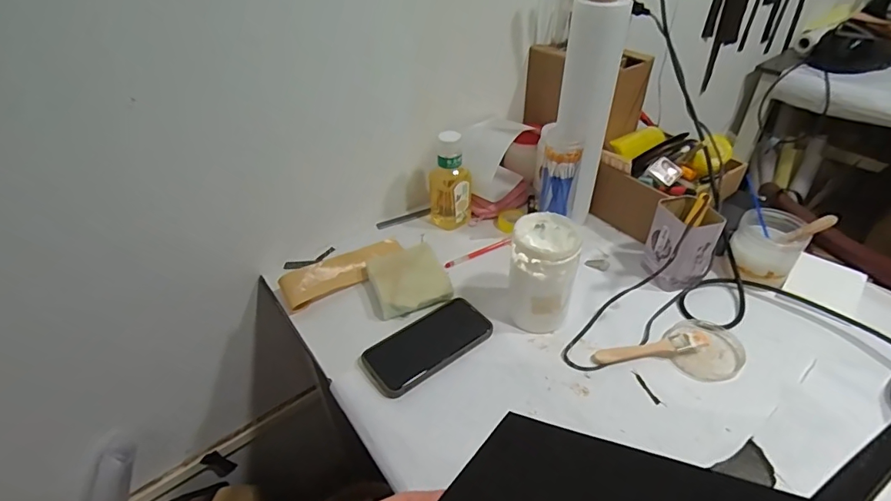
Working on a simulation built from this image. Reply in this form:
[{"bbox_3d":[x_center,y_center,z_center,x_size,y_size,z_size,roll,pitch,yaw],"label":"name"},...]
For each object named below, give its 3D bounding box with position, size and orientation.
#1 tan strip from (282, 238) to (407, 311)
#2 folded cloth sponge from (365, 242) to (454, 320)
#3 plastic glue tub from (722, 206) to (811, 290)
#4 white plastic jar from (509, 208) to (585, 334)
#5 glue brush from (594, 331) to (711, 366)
[{"bbox_3d":[-0.154,0.025,0.694,0.186,0.033,0.050,-28,45,-27],"label":"tan strip"},{"bbox_3d":[-0.054,0.042,0.671,0.104,0.028,0.113,-17,41,-16],"label":"folded cloth sponge"},{"bbox_3d":[0.461,-0.005,0.661,0.082,0.081,0.089,-2,39,1],"label":"plastic glue tub"},{"bbox_3d":[0.127,0.034,0.596,0.079,0.137,0.097,6,40,11],"label":"white plastic jar"},{"bbox_3d":[0.254,0.120,0.572,0.136,0.021,0.027,-6,39,-4],"label":"glue brush"}]

